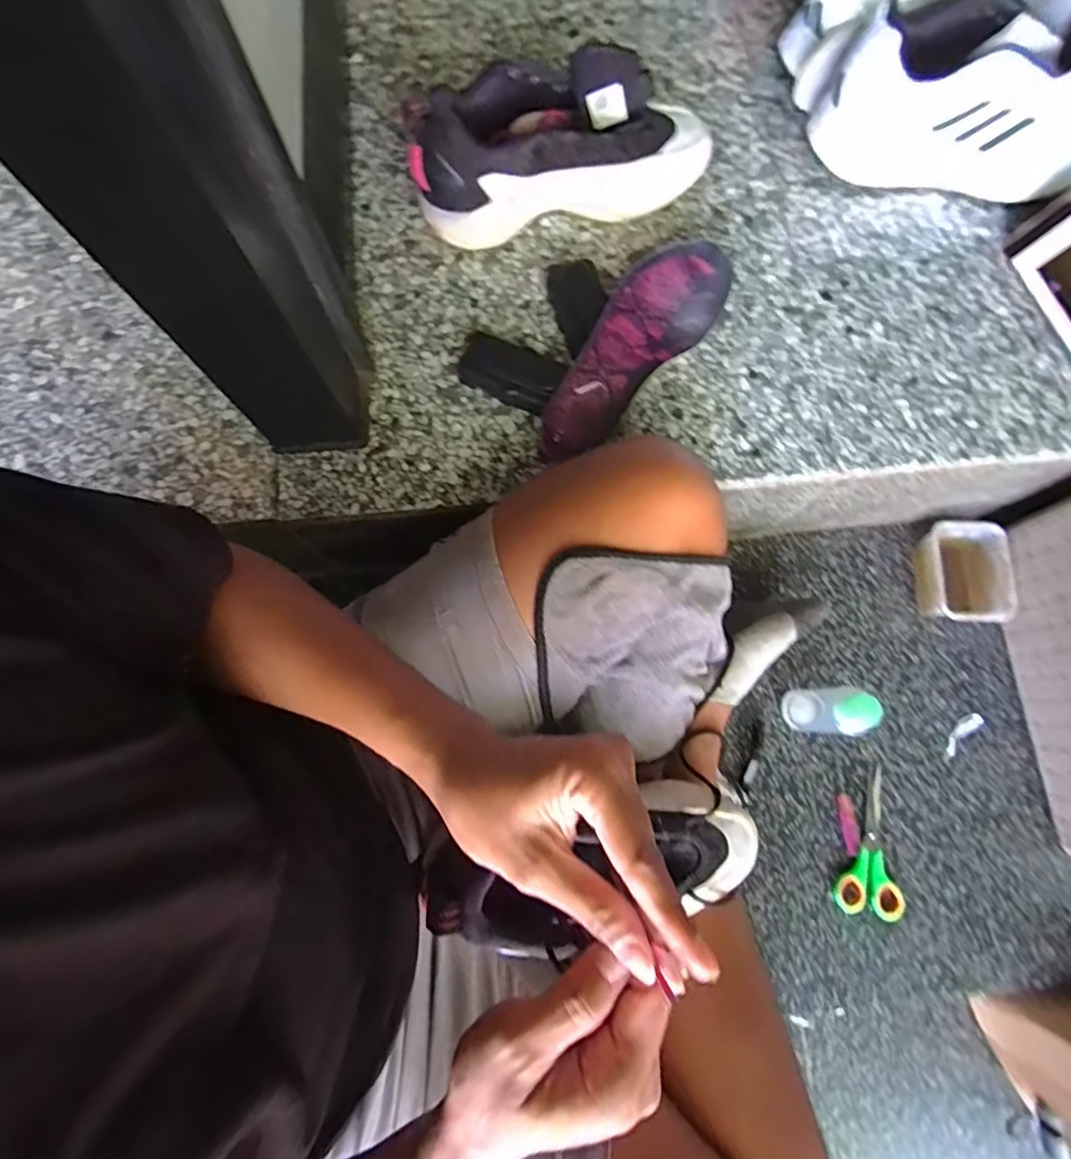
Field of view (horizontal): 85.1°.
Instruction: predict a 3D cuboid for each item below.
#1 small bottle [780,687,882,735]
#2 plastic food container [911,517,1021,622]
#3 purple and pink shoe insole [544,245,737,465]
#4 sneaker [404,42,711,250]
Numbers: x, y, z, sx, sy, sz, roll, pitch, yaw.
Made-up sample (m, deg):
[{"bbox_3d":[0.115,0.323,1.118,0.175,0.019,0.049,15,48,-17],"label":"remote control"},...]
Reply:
[{"bbox_3d":[0.295,0.132,0.584,0.039,0.140,0.045,4,77,1],"label":"small bottle"},{"bbox_3d":[0.473,-0.006,0.658,0.080,0.060,0.109,1,77,0],"label":"plastic food container"},{"bbox_3d":[0.095,-0.221,0.533,0.083,0.037,0.256,41,81,6],"label":"purple and pink shoe insole"},{"bbox_3d":[0.024,-0.394,0.528,0.262,0.114,0.089,-16,80,-4],"label":"sneaker"}]

